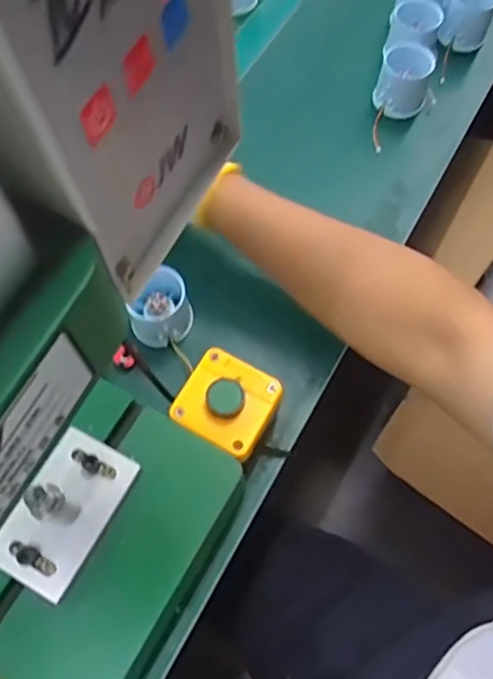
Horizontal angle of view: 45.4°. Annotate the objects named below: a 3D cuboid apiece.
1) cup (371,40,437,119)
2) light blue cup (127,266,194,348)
[{"bbox_3d":[0.166,-0.271,0.624,0.055,0.055,0.051,14,66,8],"label":"cup"},{"bbox_3d":[-0.075,-0.023,0.514,0.053,0.064,0.048,-18,66,-7],"label":"light blue cup"}]

